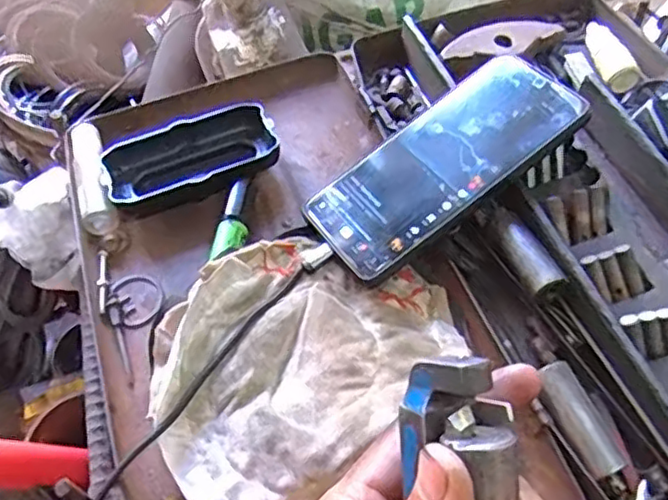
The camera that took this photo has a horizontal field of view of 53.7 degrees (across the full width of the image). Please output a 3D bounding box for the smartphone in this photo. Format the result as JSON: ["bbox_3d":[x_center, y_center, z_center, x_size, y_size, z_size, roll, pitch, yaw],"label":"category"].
[{"bbox_3d":[0.064,-0.052,0.393,0.165,0.011,0.077,-38,61,-5],"label":"smartphone"}]

